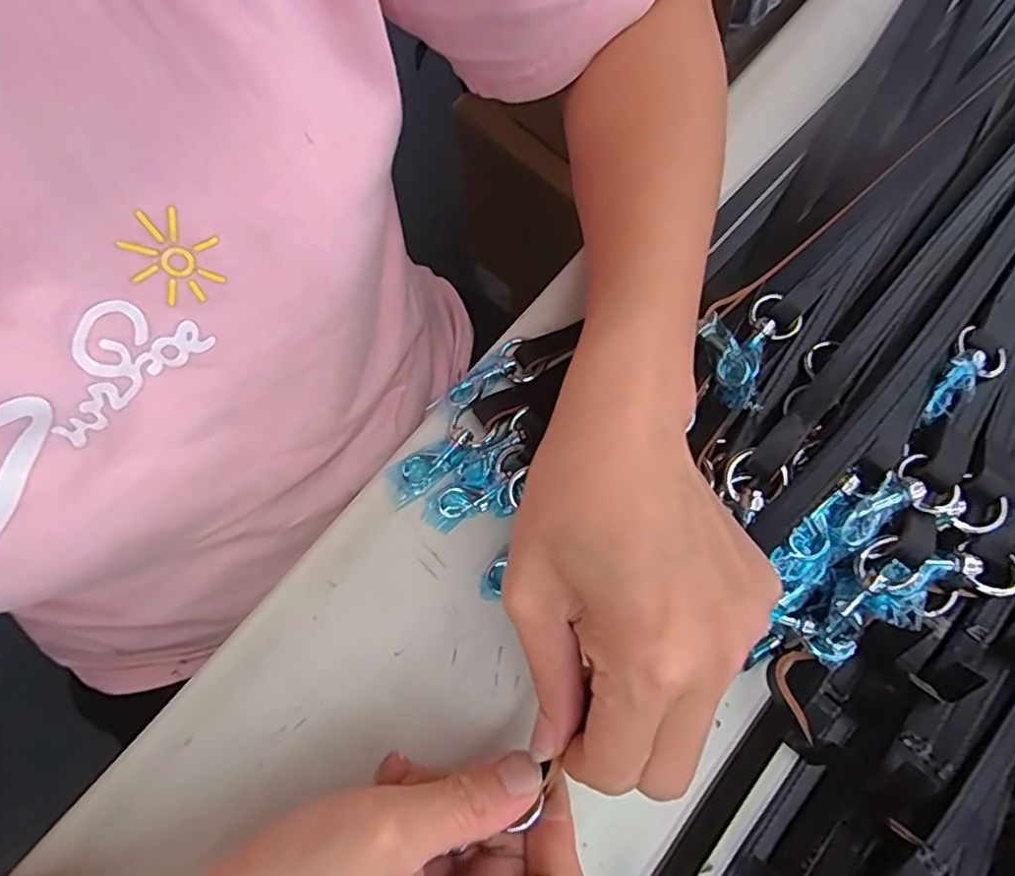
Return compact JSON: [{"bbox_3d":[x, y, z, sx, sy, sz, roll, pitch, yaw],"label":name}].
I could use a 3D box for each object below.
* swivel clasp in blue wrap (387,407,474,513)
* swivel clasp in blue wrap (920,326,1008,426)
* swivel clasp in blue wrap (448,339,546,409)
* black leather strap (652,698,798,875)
[{"bbox_3d":[-0.035,0.010,0.266,0.048,0.006,0.018,-39,76,-12],"label":"swivel clasp in blue wrap"},{"bbox_3d":[0.181,-0.024,0.236,0.021,0.005,0.050,41,76,12],"label":"swivel clasp in blue wrap"},{"bbox_3d":[-0.006,-0.026,0.277,0.045,0.008,0.020,-38,76,-12],"label":"swivel clasp in blue wrap"},{"bbox_3d":[0.077,0.155,0.234,0.016,0.014,0.116,40,76,11],"label":"black leather strap"}]

